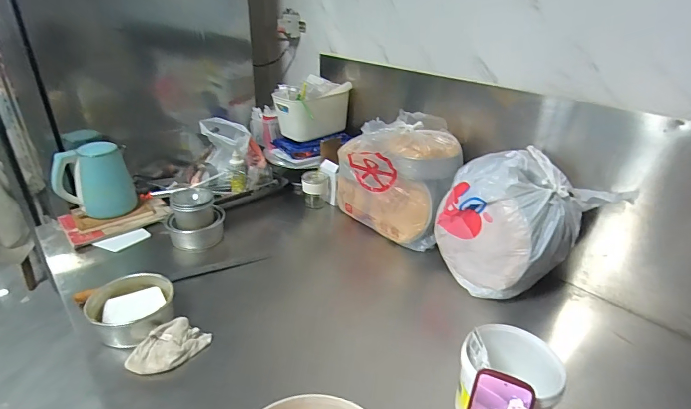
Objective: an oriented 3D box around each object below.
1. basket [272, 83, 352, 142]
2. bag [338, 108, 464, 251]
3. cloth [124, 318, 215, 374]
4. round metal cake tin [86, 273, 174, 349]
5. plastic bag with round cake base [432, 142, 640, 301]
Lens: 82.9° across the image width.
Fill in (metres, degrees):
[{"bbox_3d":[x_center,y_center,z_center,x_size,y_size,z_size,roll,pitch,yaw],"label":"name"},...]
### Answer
[{"bbox_3d":[-0.116,-0.332,1.400,0.168,0.156,0.215,22,35,33],"label":"basket"},{"bbox_3d":[0.145,-0.092,1.173,0.356,0.309,0.190,21,34,33],"label":"bag"},{"bbox_3d":[-0.349,0.281,0.776,0.153,0.049,0.084,-21,36,-35],"label":"cloth"},{"bbox_3d":[-0.455,0.223,0.845,0.158,0.078,0.151,1,28,0],"label":"round metal cake tin"},{"bbox_3d":[0.400,0.038,0.950,0.344,0.295,0.219,26,37,38],"label":"plastic bag with round cake base"}]

